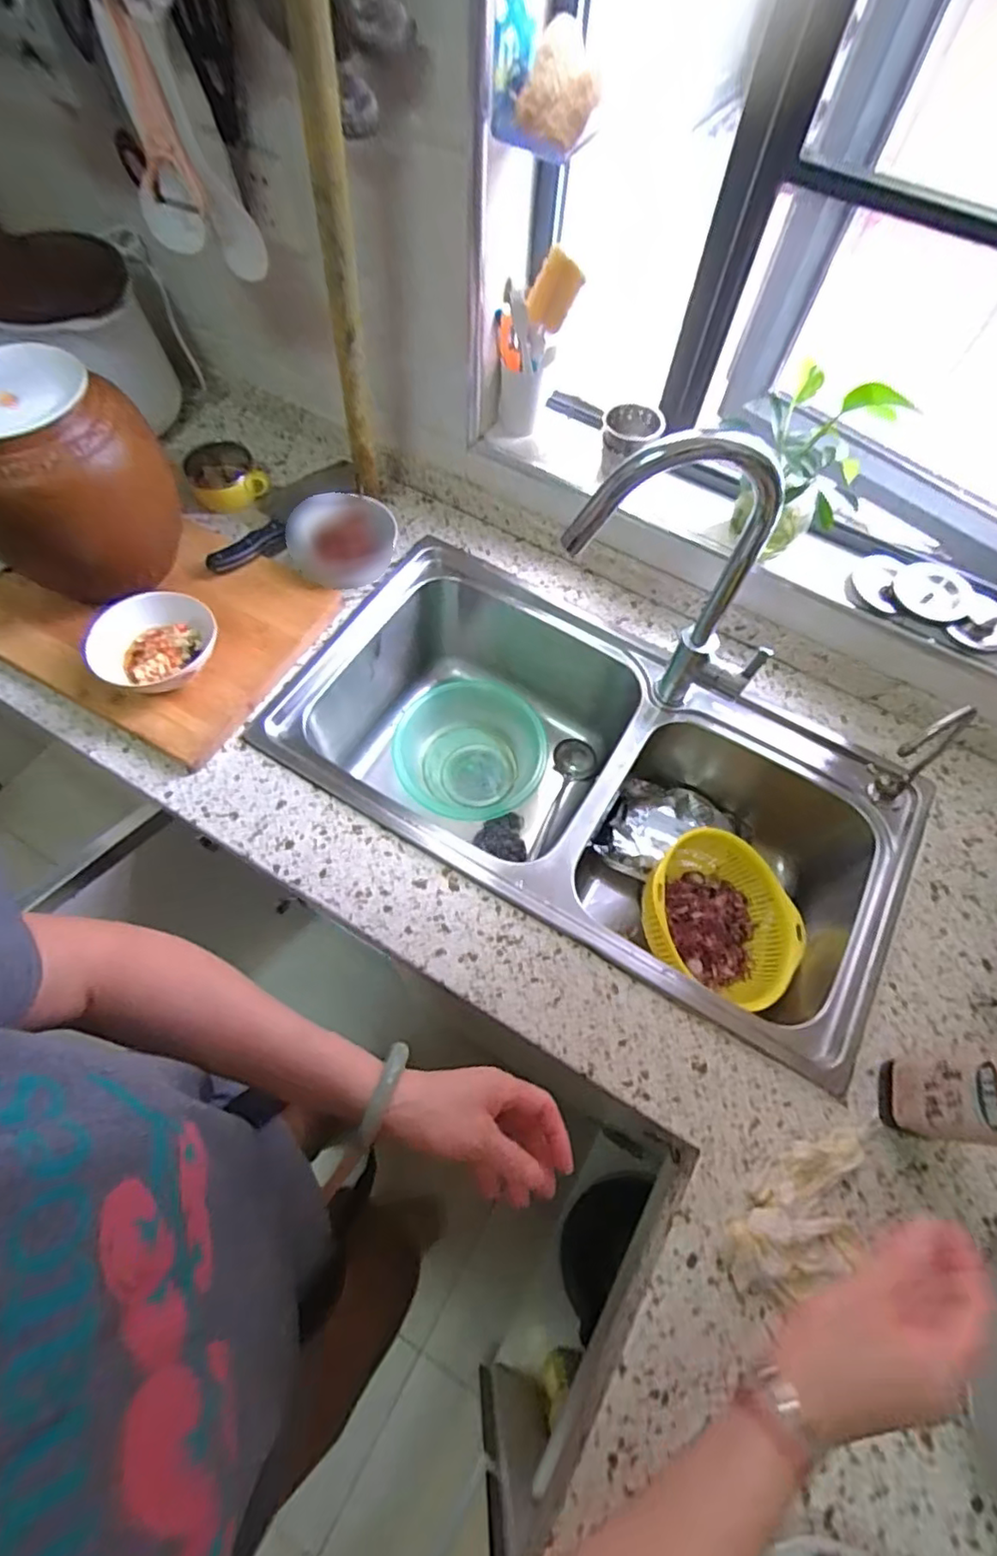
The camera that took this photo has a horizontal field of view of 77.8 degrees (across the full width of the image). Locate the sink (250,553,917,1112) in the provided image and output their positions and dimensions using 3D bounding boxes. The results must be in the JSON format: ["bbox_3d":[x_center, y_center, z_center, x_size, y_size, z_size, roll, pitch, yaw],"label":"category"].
[{"bbox_3d":[0.108,0.027,0.841,0.738,0.226,0.406,29,66,10],"label":"sink"}]

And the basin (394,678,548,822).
[{"bbox_3d":[-0.036,-0.032,0.950,0.215,0.097,0.220,2,64,-3],"label":"basin"}]

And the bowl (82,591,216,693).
[{"bbox_3d":[-0.393,-0.148,0.719,0.135,0.061,0.126,2,64,-3],"label":"bowl"}]

